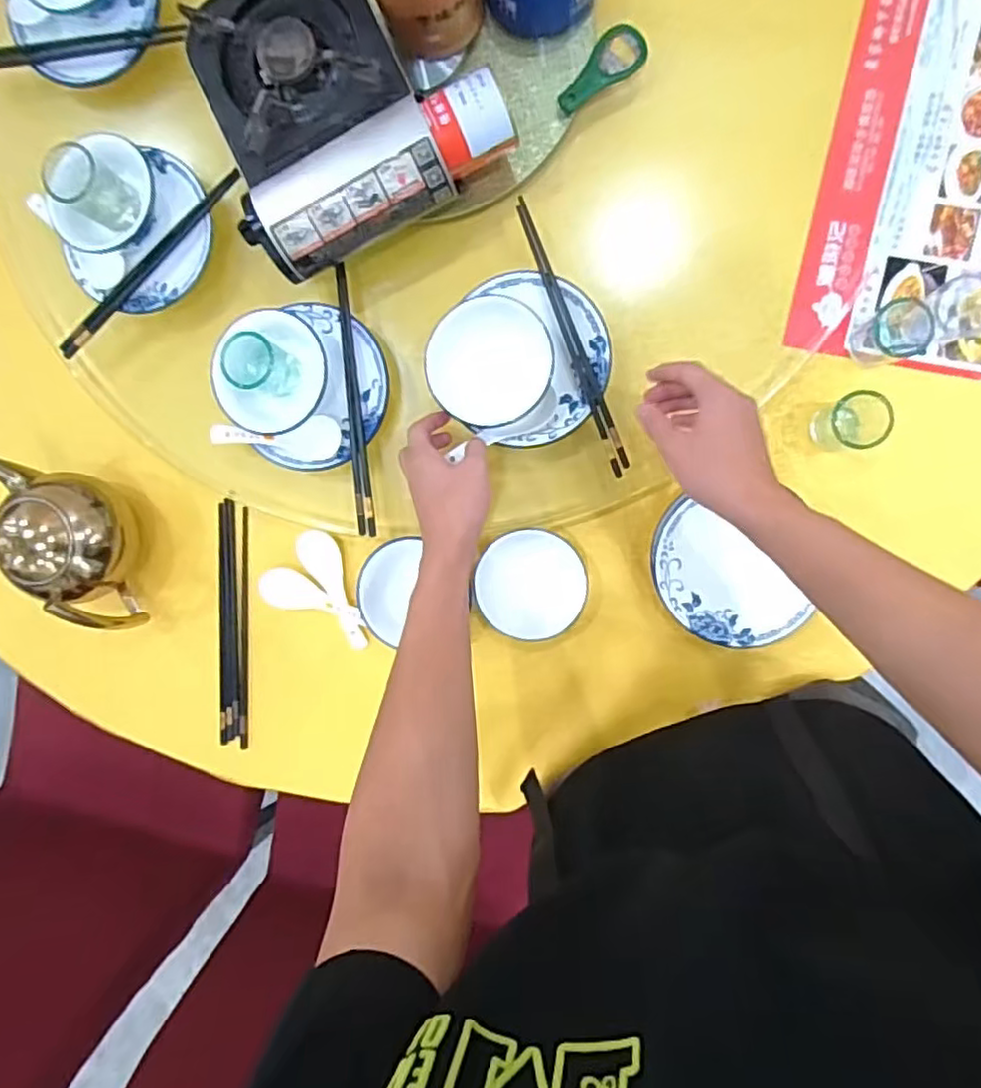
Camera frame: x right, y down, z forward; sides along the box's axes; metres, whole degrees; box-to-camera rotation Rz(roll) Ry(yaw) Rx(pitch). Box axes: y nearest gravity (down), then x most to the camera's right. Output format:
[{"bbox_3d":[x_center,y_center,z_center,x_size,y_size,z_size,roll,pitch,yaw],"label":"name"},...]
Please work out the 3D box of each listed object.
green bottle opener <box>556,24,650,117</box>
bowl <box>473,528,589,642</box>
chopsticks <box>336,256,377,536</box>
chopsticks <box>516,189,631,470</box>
[{"bbox_3d":[0.106,-0.450,0.631,0.095,0.015,0.040,-44,86,7],"label":"green bottle opener"},{"bbox_3d":[0.044,0.041,0.672,0.103,0.035,0.107,2,92,8],"label":"bowl"},{"bbox_3d":[-0.135,-0.141,0.660,0.016,0.016,0.264,-6,91,8],"label":"chopsticks"},{"bbox_3d":[0.076,-0.193,0.623,0.016,0.013,0.267,-21,89,8],"label":"chopsticks"}]

